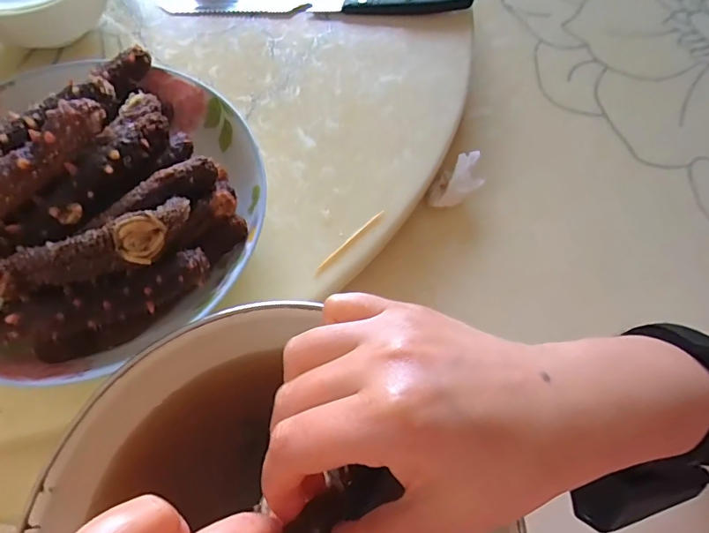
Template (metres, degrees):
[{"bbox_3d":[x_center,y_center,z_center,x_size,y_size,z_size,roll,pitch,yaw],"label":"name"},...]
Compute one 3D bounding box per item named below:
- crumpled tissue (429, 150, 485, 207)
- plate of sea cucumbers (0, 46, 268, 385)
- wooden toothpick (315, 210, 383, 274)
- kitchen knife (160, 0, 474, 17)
[{"bbox_3d":[0.072,-0.061,0.356,0.042,0.021,0.026,-35,72,-18],"label":"crumpled tissue"},{"bbox_3d":[-0.144,-0.034,0.271,0.181,0.081,0.177,2,65,-3],"label":"plate of sea cucumbers"},{"bbox_3d":[-0.003,-0.016,0.310,0.059,0.004,0.004,-41,74,-20],"label":"wooden toothpick"},{"bbox_3d":[-0.024,-0.206,0.390,0.236,0.012,0.022,-2,65,-5],"label":"kitchen knife"}]

